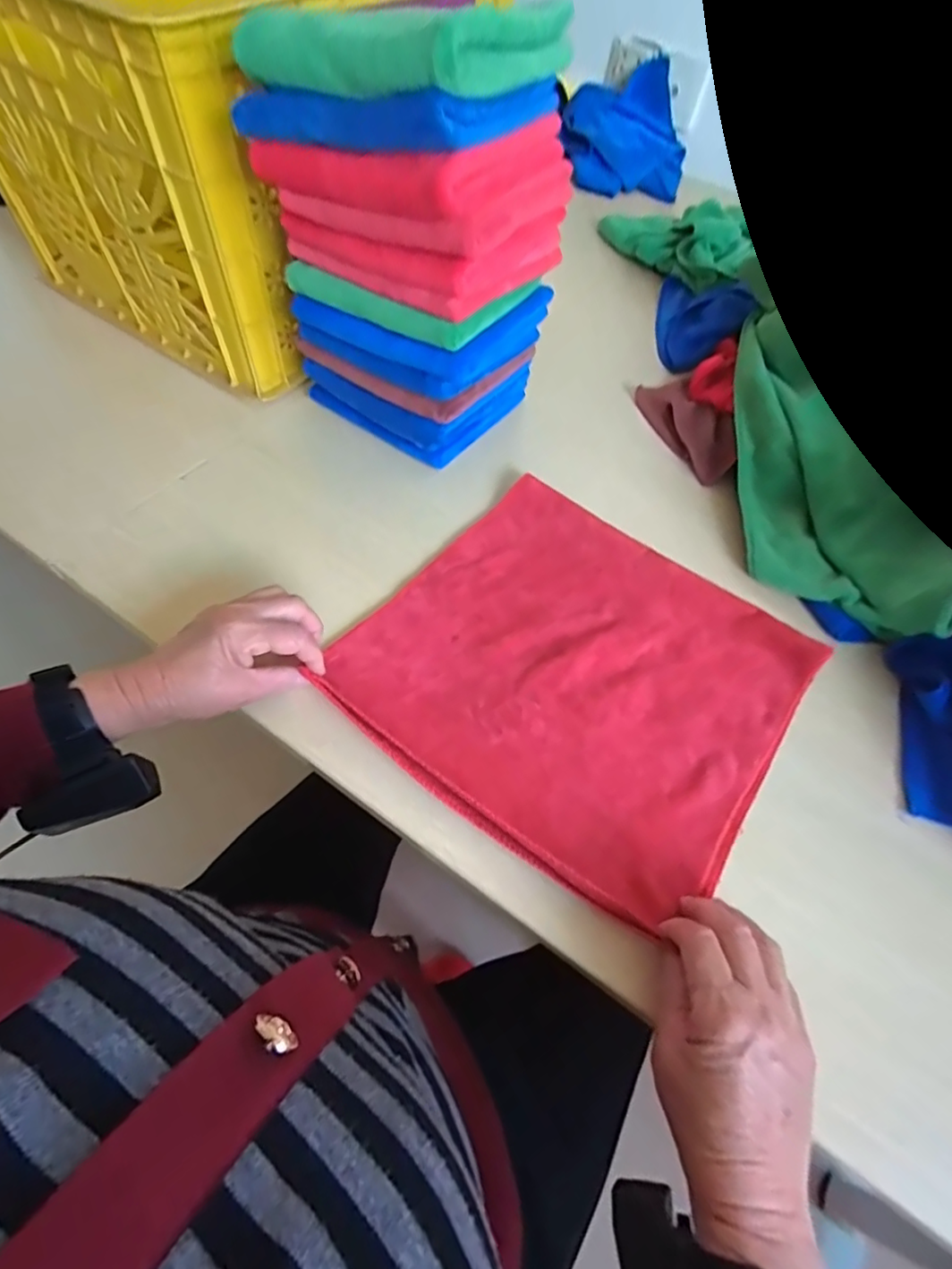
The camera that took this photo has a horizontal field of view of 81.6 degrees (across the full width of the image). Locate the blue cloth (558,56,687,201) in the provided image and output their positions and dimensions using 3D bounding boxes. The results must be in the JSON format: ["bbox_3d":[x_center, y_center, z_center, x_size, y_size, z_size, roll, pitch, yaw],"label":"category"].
[{"bbox_3d":[0.272,-0.909,0.997,0.231,0.111,0.222,12,58,3],"label":"blue cloth"}]

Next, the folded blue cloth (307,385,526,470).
[{"bbox_3d":[-0.068,-0.265,0.599,0.185,0.031,0.156,34,62,16],"label":"folded blue cloth"}]

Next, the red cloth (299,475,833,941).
[{"bbox_3d":[0.083,0.025,0.445,0.310,0.016,0.295,36,62,17],"label":"red cloth"}]

